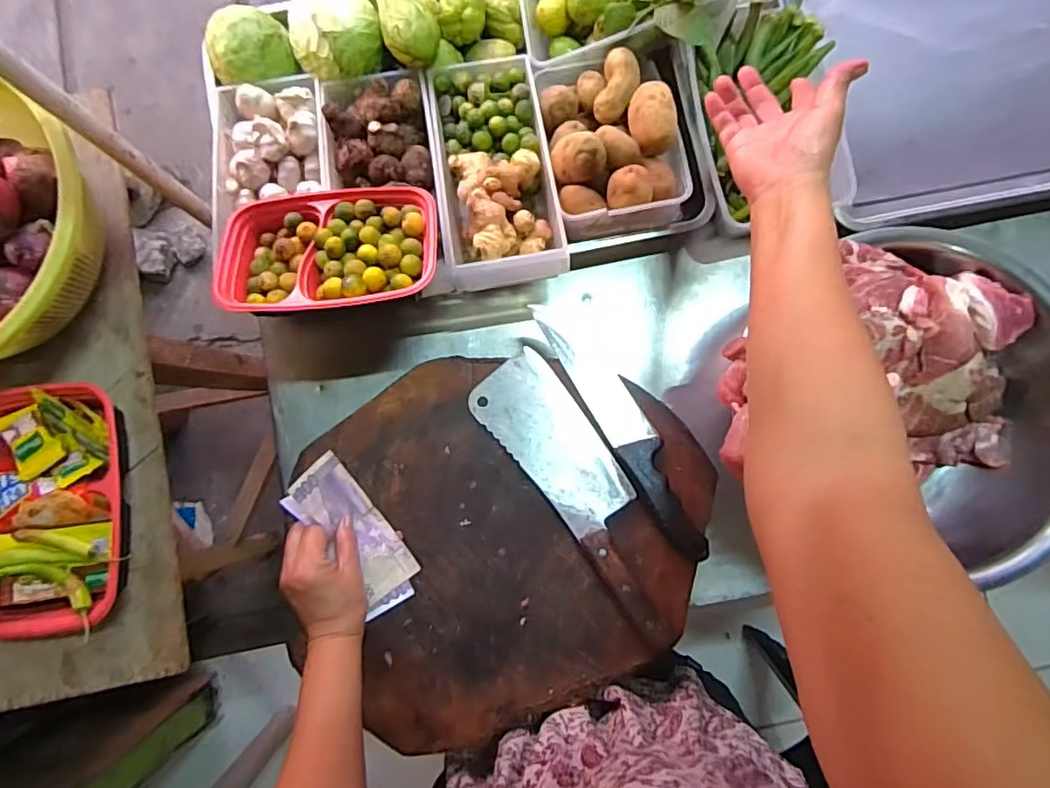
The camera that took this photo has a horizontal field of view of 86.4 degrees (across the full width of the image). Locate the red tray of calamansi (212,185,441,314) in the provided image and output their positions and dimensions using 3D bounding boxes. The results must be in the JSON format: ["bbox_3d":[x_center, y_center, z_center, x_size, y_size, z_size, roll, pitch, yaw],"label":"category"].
[{"bbox_3d":[-0.197,-0.147,0.571,0.218,0.038,0.142,-3,69,5],"label":"red tray of calamansi"}]

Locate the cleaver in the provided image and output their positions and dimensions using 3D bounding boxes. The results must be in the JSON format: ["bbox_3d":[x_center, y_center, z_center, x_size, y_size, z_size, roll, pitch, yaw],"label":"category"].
[{"bbox_3d":[0.064,0.103,0.585,0.092,0.029,0.322,-34,86,-3],"label":"cleaver"}]

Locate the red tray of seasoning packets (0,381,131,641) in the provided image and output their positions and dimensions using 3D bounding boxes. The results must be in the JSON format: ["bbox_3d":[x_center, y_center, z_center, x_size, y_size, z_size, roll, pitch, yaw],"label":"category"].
[{"bbox_3d":[-0.445,0.106,0.510,0.155,0.060,0.223,-5,85,-1],"label":"red tray of seasoning packets"}]

